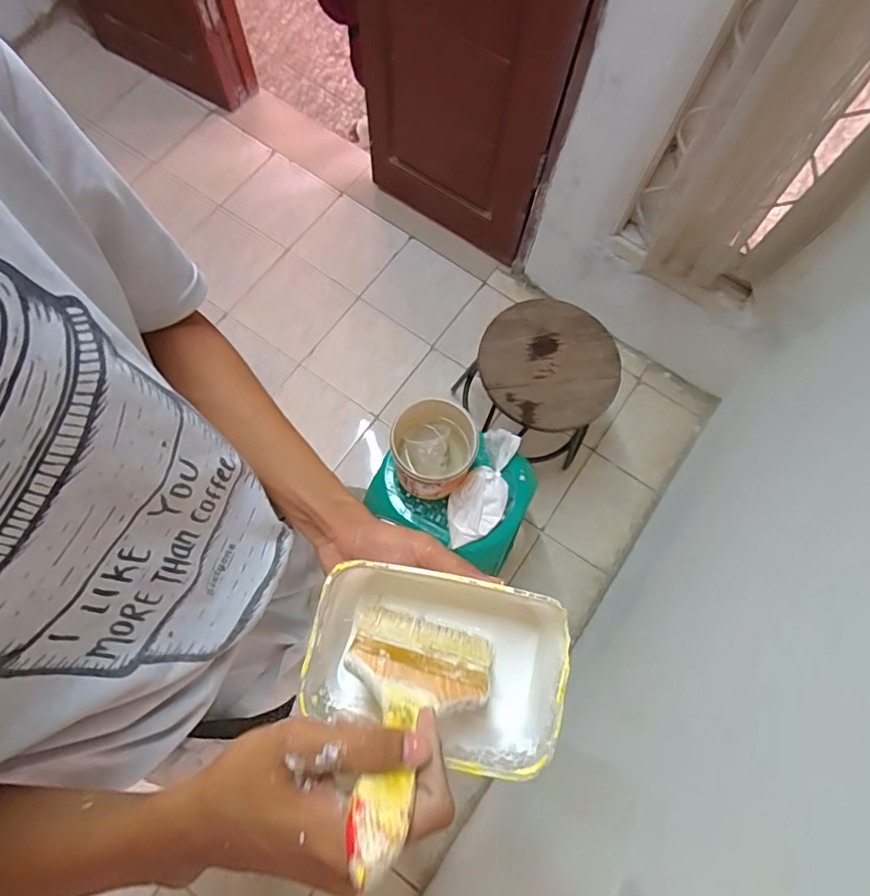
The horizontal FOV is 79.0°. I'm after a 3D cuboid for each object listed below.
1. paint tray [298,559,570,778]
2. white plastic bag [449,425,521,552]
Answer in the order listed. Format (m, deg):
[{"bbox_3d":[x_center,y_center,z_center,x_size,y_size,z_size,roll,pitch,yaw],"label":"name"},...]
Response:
[{"bbox_3d":[0.000,0.151,0.368,0.171,0.064,0.115,10,73,2],"label":"paint tray"},{"bbox_3d":[0.109,0.064,1.047,0.103,0.054,0.213,28,73,6],"label":"white plastic bag"}]

